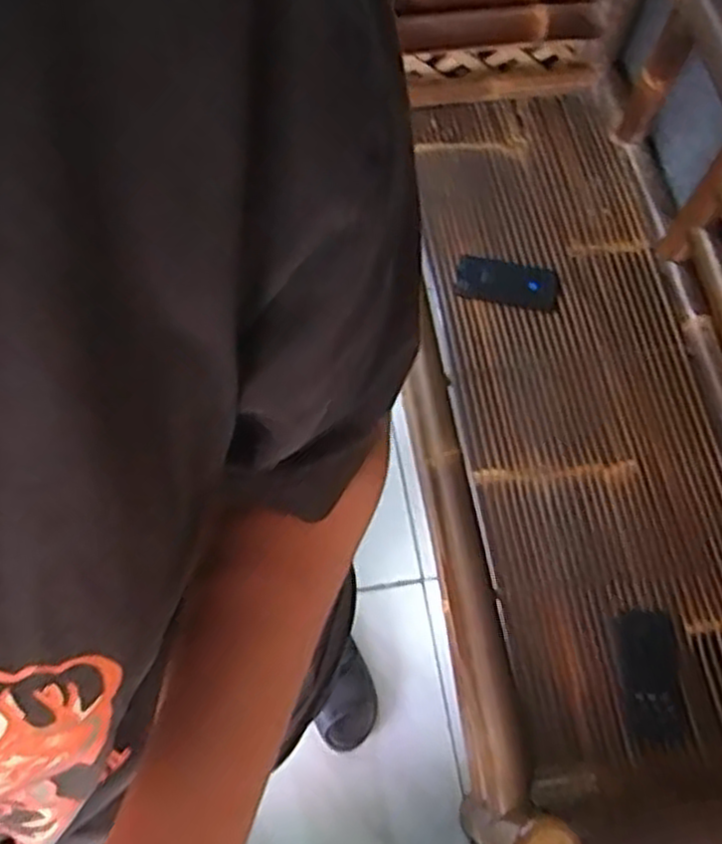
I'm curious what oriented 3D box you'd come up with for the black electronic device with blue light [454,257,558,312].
[{"bbox_3d":[0.236,-0.226,1.244,0.160,0.010,0.073,12,66,2],"label":"black electronic device with blue light"}]

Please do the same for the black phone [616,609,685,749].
[{"bbox_3d":[0.380,0.331,0.998,0.073,0.010,0.167,2,66,-2],"label":"black phone"}]

